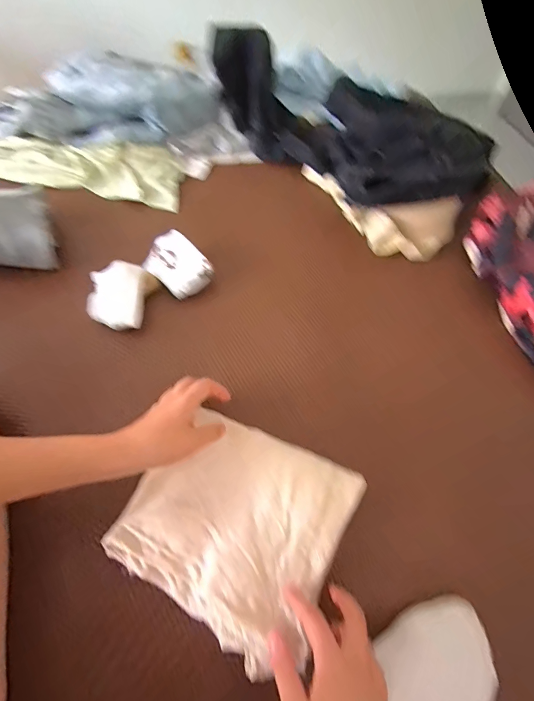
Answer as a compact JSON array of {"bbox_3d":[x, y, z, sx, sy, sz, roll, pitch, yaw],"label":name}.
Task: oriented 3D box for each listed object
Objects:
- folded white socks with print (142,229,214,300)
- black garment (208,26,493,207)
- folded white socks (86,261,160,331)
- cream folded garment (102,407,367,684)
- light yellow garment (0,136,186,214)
[{"bbox_3d":[-0.139,-0.130,0.525,0.072,0.034,0.105,-36,68,-21],"label":"folded white socks with print"},{"bbox_3d":[0.110,-0.416,0.648,0.176,0.133,0.567,-34,67,-21],"label":"black garment"},{"bbox_3d":[-0.212,-0.079,0.496,0.077,0.038,0.094,11,60,2],"label":"folded white socks"},{"bbox_3d":[-0.033,0.178,0.365,0.215,0.031,0.191,25,62,11],"label":"cream folded garment"},{"bbox_3d":[-0.382,-0.355,0.648,0.432,0.042,0.109,7,60,1],"label":"light yellow garment"}]

